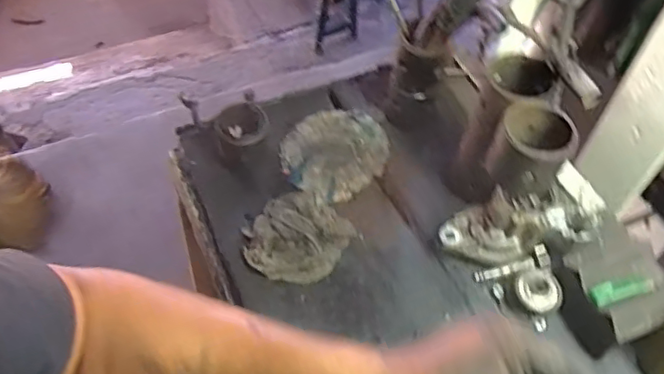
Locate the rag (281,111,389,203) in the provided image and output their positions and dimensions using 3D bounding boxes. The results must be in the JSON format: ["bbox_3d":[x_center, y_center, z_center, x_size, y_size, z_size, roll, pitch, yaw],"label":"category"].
[{"bbox_3d":[0.003,-0.058,0.985,0.161,0.030,0.178,38,60,23],"label":"rag"}]

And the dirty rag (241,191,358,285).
[{"bbox_3d":[-0.053,0.072,0.877,0.140,0.027,0.147,29,57,18],"label":"dirty rag"}]

